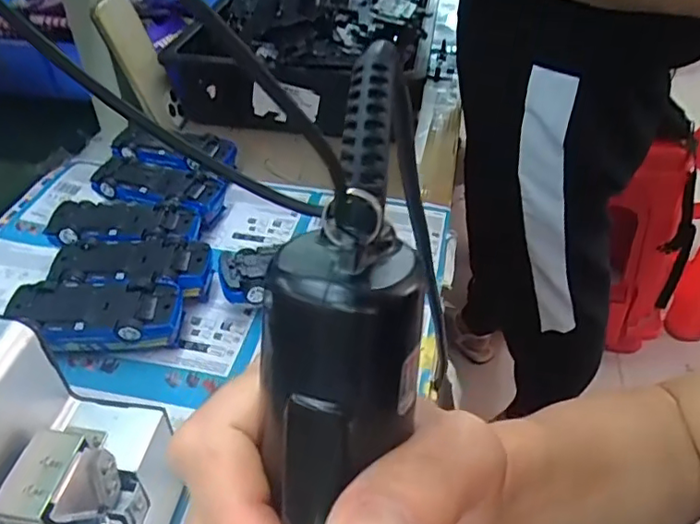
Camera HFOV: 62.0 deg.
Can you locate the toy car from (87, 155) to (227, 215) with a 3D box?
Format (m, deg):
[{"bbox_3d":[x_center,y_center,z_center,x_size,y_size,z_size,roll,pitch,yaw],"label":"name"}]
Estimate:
[{"bbox_3d":[-0.198,-0.070,0.599,0.139,0.044,0.071,12,42,15],"label":"toy car"}]

